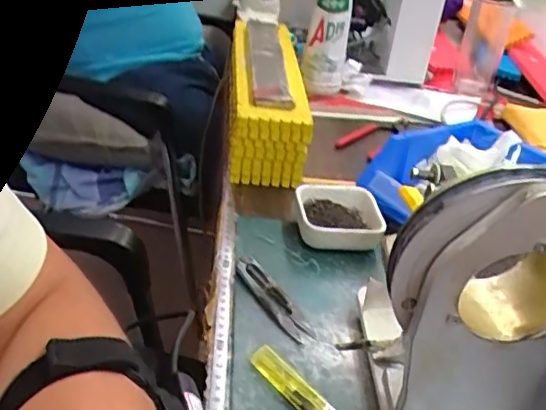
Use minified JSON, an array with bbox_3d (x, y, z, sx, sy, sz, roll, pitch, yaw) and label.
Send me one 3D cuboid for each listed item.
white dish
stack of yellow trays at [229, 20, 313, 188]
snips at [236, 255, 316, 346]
[{"bbox_3d":[0.064,0.009,0.590,0.080,0.032,0.102,3,32,-7],"label":"white dish"},{"bbox_3d":[-0.011,-0.139,0.750,0.083,0.102,0.289,3,32,-6],"label":"stack of yellow trays"},{"bbox_3d":[0.000,0.077,0.490,0.021,0.013,0.102,-14,38,-30],"label":"snips"}]

